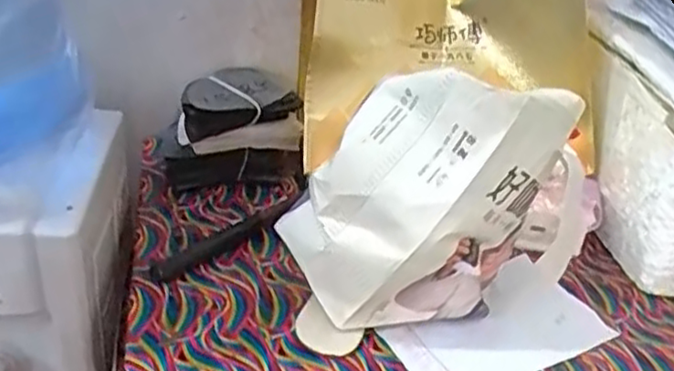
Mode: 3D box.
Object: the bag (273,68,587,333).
[{"bbox_3d":[0.086,0.017,0.592,0.242,0.218,0.107,-1,31,-14],"label":"bag"}]

